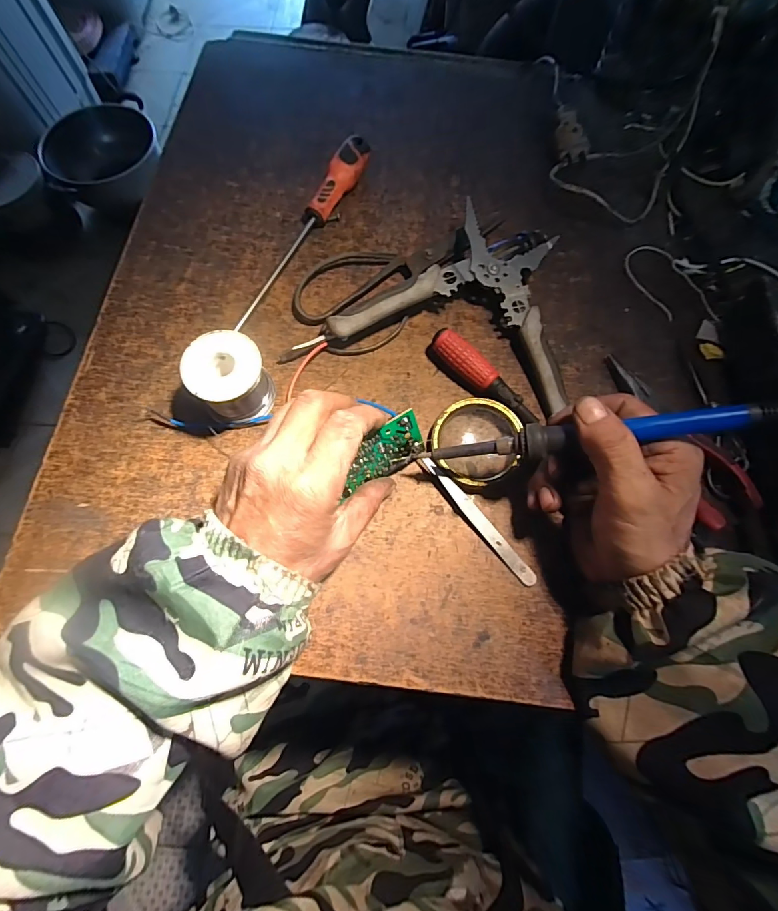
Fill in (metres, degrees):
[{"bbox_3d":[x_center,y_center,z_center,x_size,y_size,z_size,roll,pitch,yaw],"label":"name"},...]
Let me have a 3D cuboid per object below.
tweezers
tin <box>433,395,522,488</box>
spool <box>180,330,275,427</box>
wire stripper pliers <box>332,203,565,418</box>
[{"bbox_3d":[0.064,0.046,0.307,0.012,0.010,0.112,-39,77,-9],"label":"tweezers"},{"bbox_3d":[0.065,-0.010,0.321,0.064,0.015,0.066,0,75,1],"label":"tin"},{"bbox_3d":[-0.113,-0.056,0.310,0.050,0.051,0.050,0,75,1],"label":"spool"},{"bbox_3d":[0.071,-0.133,0.354,0.192,0.036,0.163,18,76,6],"label":"wire stripper pliers"}]

